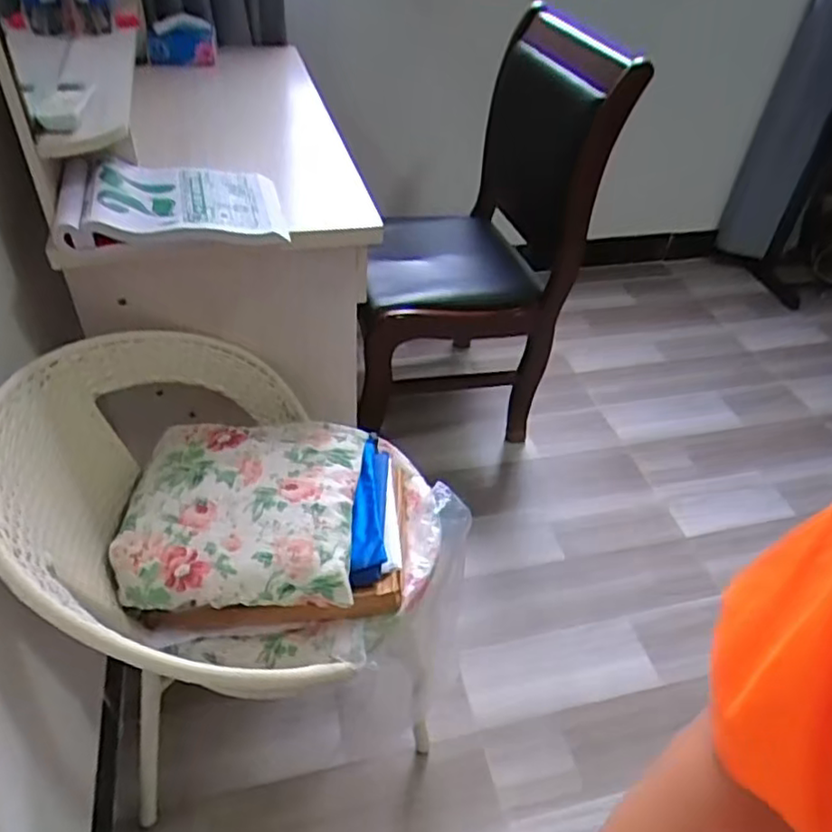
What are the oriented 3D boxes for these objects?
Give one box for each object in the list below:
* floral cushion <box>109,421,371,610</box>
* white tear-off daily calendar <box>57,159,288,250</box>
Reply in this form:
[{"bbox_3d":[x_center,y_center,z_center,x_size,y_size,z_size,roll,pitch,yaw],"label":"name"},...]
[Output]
[{"bbox_3d":[-0.222,0.096,0.859,0.292,0.068,0.309,4,44,-3],"label":"floral cushion"},{"bbox_3d":[-0.315,-0.283,0.874,0.277,0.044,0.193,-5,45,-12],"label":"white tear-off daily calendar"}]

